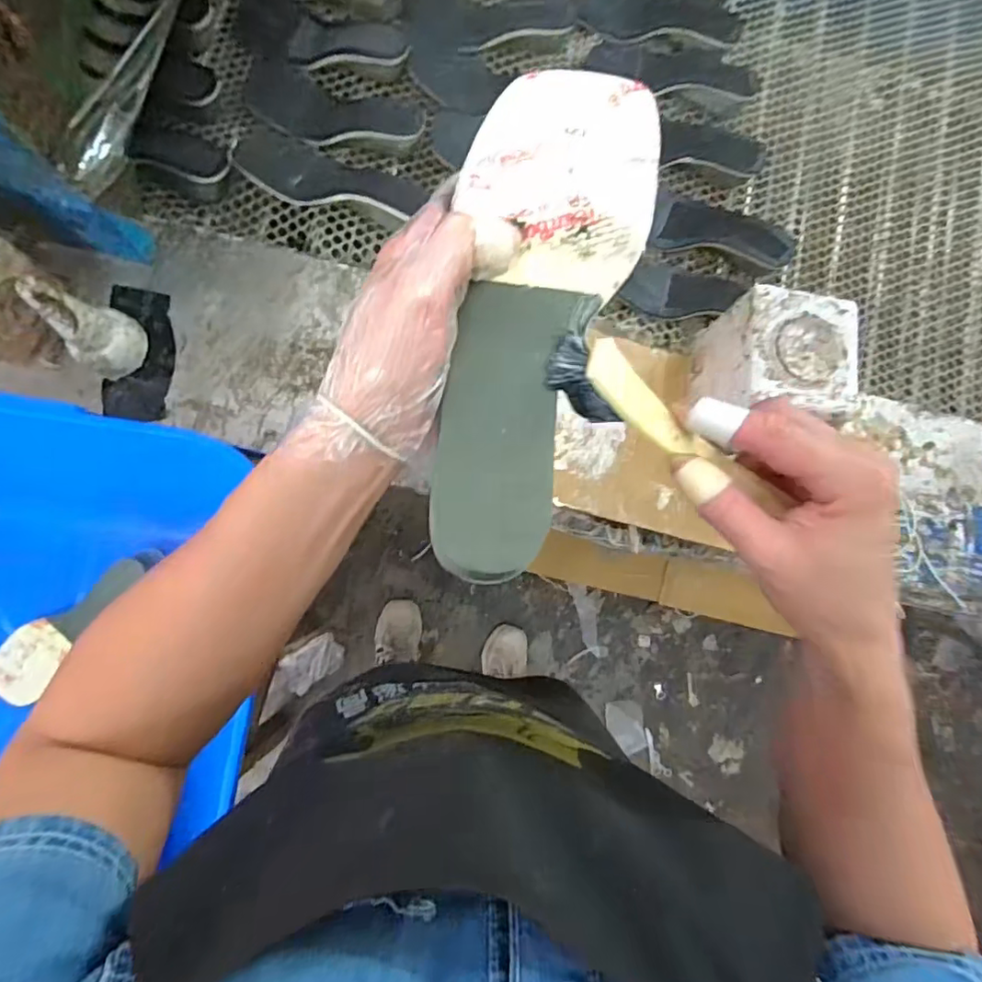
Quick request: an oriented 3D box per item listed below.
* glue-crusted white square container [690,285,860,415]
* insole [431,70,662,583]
[{"bbox_3d":[0.271,-0.119,0.557,0.100,0.110,0.112,7,82,-5],"label":"glue-crusted white square container"},{"bbox_3d":[0.016,-0.071,0.232,0.071,0.011,0.210,14,88,-4],"label":"insole"}]

